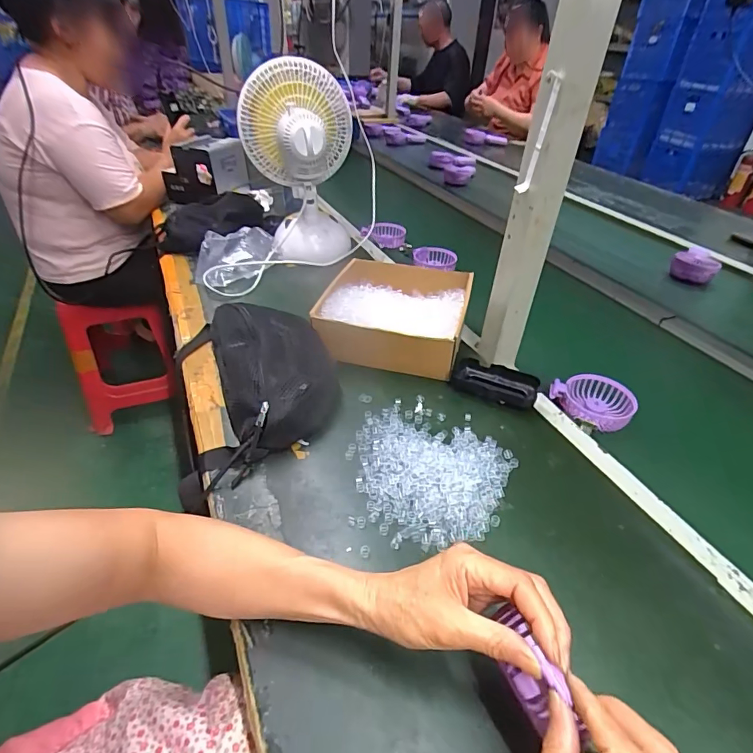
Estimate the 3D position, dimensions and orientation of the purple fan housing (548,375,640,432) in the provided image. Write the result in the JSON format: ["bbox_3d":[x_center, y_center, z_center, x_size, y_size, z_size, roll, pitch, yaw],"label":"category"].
[{"bbox_3d":[0.288,0.029,0.612,0.101,0.028,0.085,15,40,16],"label":"purple fan housing"}]

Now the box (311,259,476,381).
[{"bbox_3d":[0.028,-0.093,0.686,0.197,0.072,0.200,11,39,11],"label":"box"}]

